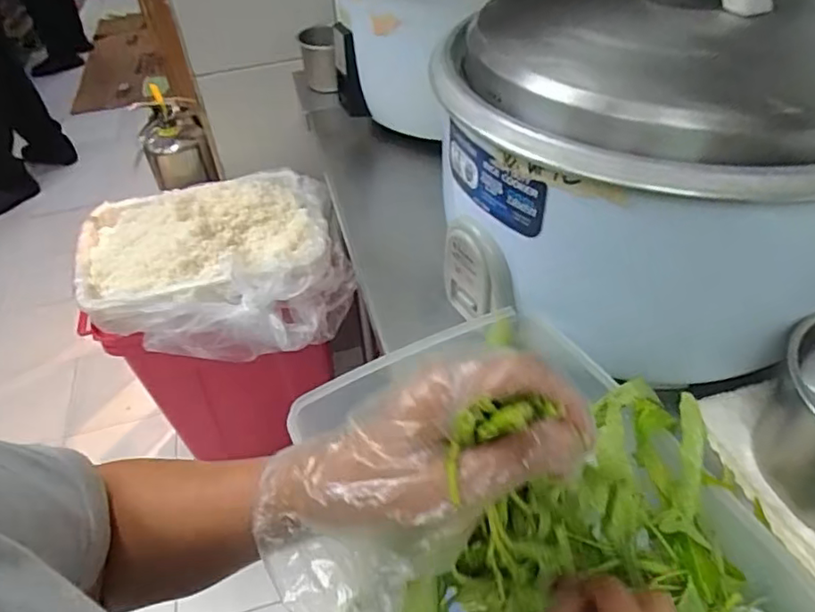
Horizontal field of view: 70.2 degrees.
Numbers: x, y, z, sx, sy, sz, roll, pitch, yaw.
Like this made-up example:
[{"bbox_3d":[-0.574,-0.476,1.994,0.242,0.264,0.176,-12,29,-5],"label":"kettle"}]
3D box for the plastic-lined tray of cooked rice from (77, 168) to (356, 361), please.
[{"bbox_3d":[-0.373,-0.092,1.147,0.472,0.165,0.402,-15,45,-11],"label":"plastic-lined tray of cooked rice"}]

